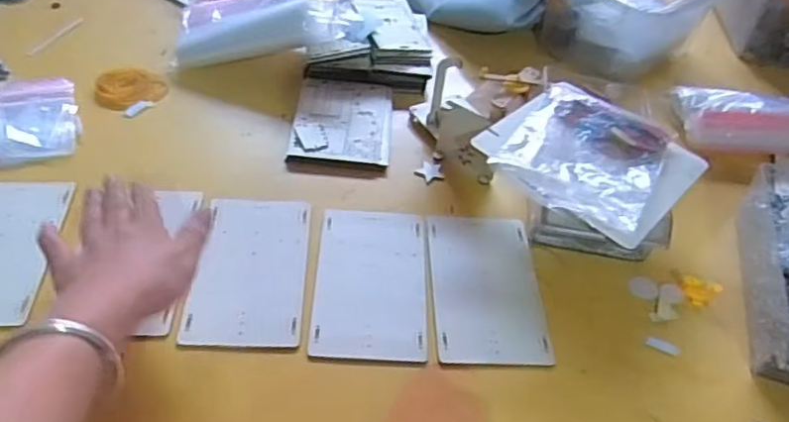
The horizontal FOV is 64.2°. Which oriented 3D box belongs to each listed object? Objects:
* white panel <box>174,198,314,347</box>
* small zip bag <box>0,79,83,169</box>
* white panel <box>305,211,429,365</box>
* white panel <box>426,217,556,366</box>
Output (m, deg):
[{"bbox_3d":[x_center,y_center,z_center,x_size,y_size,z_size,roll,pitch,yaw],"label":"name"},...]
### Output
[{"bbox_3d":[-0.129,0.050,0.574,0.096,0.004,0.167,3,45,-5],"label":"white panel"},{"bbox_3d":[-0.396,-0.104,0.681,0.097,0.012,0.142,-15,49,-21],"label":"small zip bag"},{"bbox_3d":[-0.021,0.062,0.575,0.099,0.004,0.167,4,45,-4],"label":"white panel"},{"bbox_3d":[0.084,0.068,0.581,0.099,0.004,0.165,2,45,-5],"label":"white panel"}]

